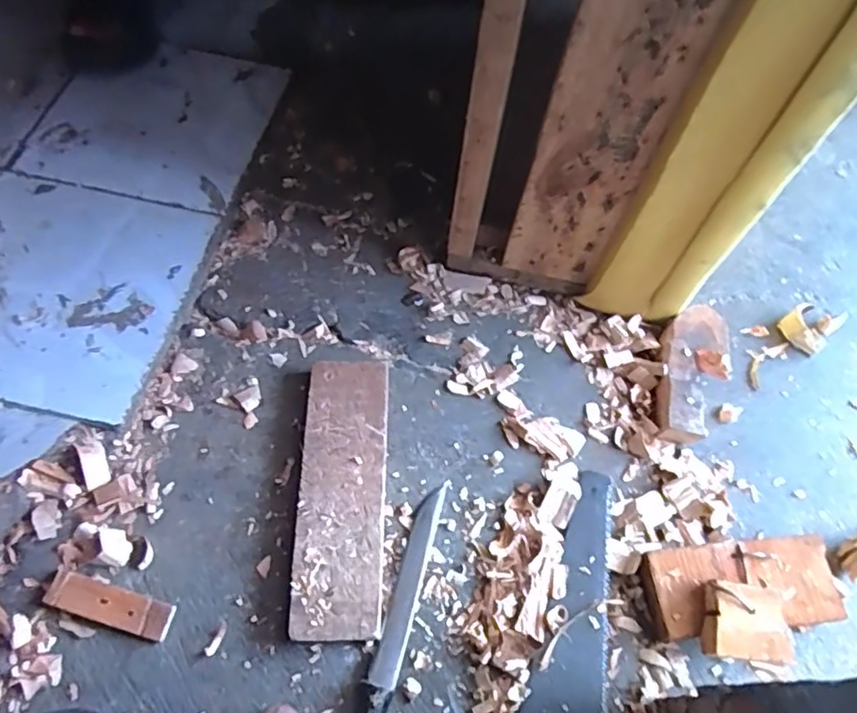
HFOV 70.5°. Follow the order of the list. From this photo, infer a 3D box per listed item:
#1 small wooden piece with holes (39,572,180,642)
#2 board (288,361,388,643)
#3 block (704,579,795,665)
[{"bbox_3d":[-0.294,0.229,0.560,0.117,0.011,0.034,16,61,5],"label":"small wooden piece with holes"},{"bbox_3d":[-0.086,0.134,0.614,0.082,0.031,0.277,1,61,-3],"label":"board"},{"bbox_3d":[0.282,0.239,0.544,0.070,0.033,0.061,9,61,1],"label":"block"}]

